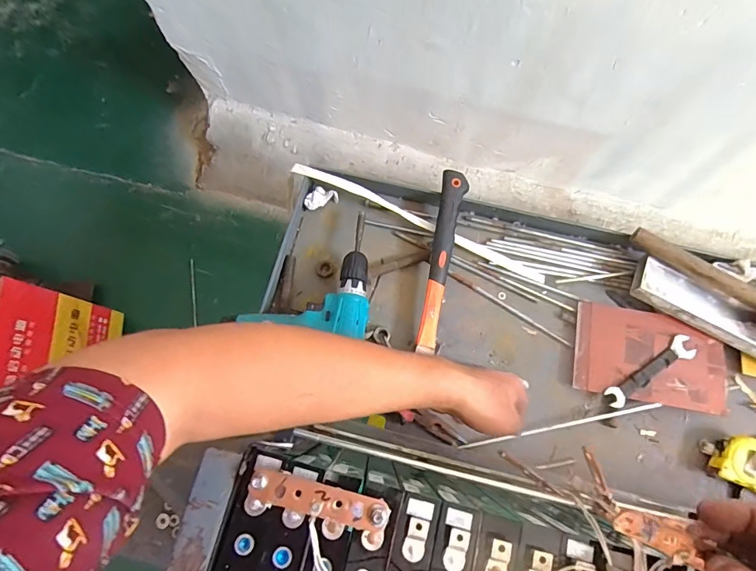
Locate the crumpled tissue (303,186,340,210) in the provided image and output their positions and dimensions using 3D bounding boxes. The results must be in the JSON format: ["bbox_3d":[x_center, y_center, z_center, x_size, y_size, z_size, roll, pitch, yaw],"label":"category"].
[{"bbox_3d":[-0.096,-0.148,0.726,0.056,0.017,0.029,-18,75,-6],"label":"crumpled tissue"}]

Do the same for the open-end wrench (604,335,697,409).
[{"bbox_3d":[0.398,0.125,0.634,0.152,0.014,0.033,-31,77,-9],"label":"open-end wrench"}]

